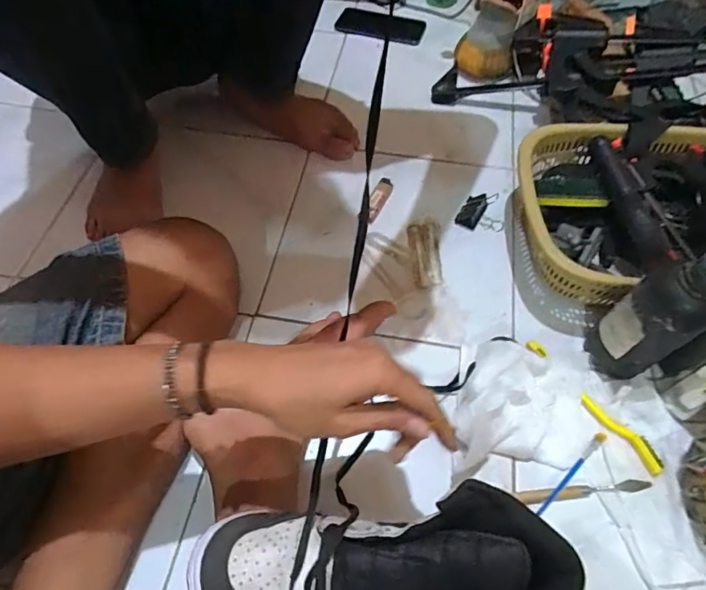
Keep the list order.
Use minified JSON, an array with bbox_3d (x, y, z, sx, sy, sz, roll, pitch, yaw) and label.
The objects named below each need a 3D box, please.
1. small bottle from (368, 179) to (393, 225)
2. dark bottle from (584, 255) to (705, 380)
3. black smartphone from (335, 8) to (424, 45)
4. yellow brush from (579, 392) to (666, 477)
[{"bbox_3d":[0.034,-0.129,0.671,0.021,0.017,0.078,23,61,13],"label":"small bottle"},{"bbox_3d":[0.283,0.023,0.466,0.051,0.169,0.057,-2,58,-2],"label":"dark bottle"},{"bbox_3d":[0.052,-0.492,0.890,0.162,0.013,0.084,19,60,11],"label":"black smartphone"},{"bbox_3d":[0.273,0.137,0.494,0.023,0.008,0.095,-31,64,-18],"label":"yellow brush"}]

